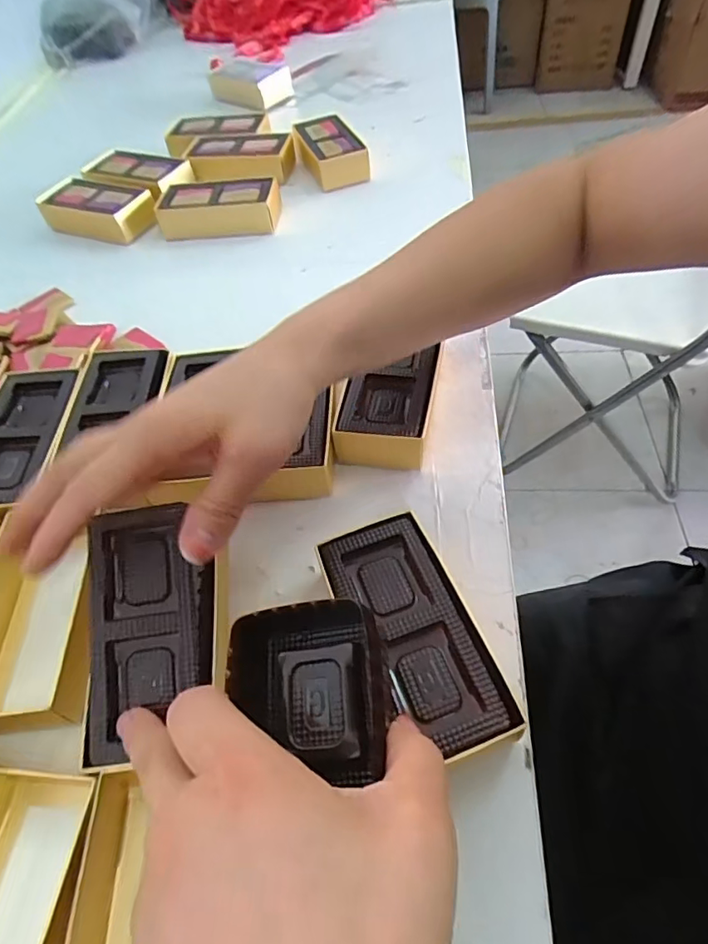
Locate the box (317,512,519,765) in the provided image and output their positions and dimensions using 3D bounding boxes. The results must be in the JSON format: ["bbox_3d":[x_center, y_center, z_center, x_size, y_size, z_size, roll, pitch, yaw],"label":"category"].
[{"bbox_3d":[0.027,0.078,0.256,0.053,0.033,0.113,-21,53,-9],"label":"box"}]

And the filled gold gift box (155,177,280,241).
[{"bbox_3d":[-0.135,-0.263,0.534,0.112,0.036,0.060,-2,52,6],"label":"filled gold gift box"}]

